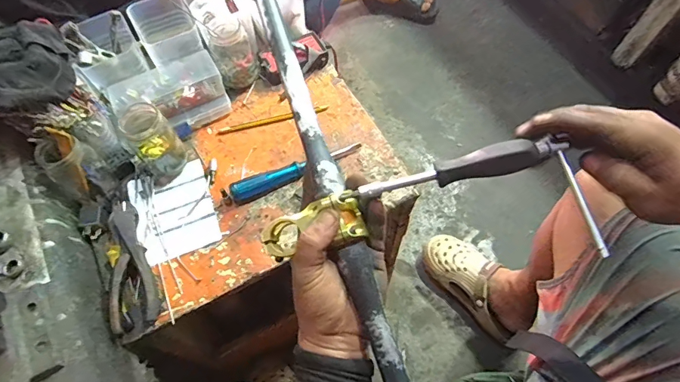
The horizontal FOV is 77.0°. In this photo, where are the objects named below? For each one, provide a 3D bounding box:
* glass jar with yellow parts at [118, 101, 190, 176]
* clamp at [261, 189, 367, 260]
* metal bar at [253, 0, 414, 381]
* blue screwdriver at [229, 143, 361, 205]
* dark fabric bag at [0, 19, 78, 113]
[{"bbox_3d":[-0.255,-0.069,0.594,0.056,0.101,0.060,41,70,20],"label":"glass jar with yellow parts"},{"bbox_3d":[-0.024,0.034,0.382,0.092,0.027,0.041,-19,63,4],"label":"clamp"},{"bbox_3d":[0.004,0.035,0.389,0.027,0.018,0.579,-18,80,-9],"label":"metal bar"},{"bbox_3d":[-0.062,-0.033,0.621,0.198,0.026,0.025,-24,64,-12],"label":"blue screwdriver"},{"bbox_3d":[-0.414,-0.152,0.546,0.108,0.064,0.156,-4,62,-2],"label":"dark fabric bag"}]

